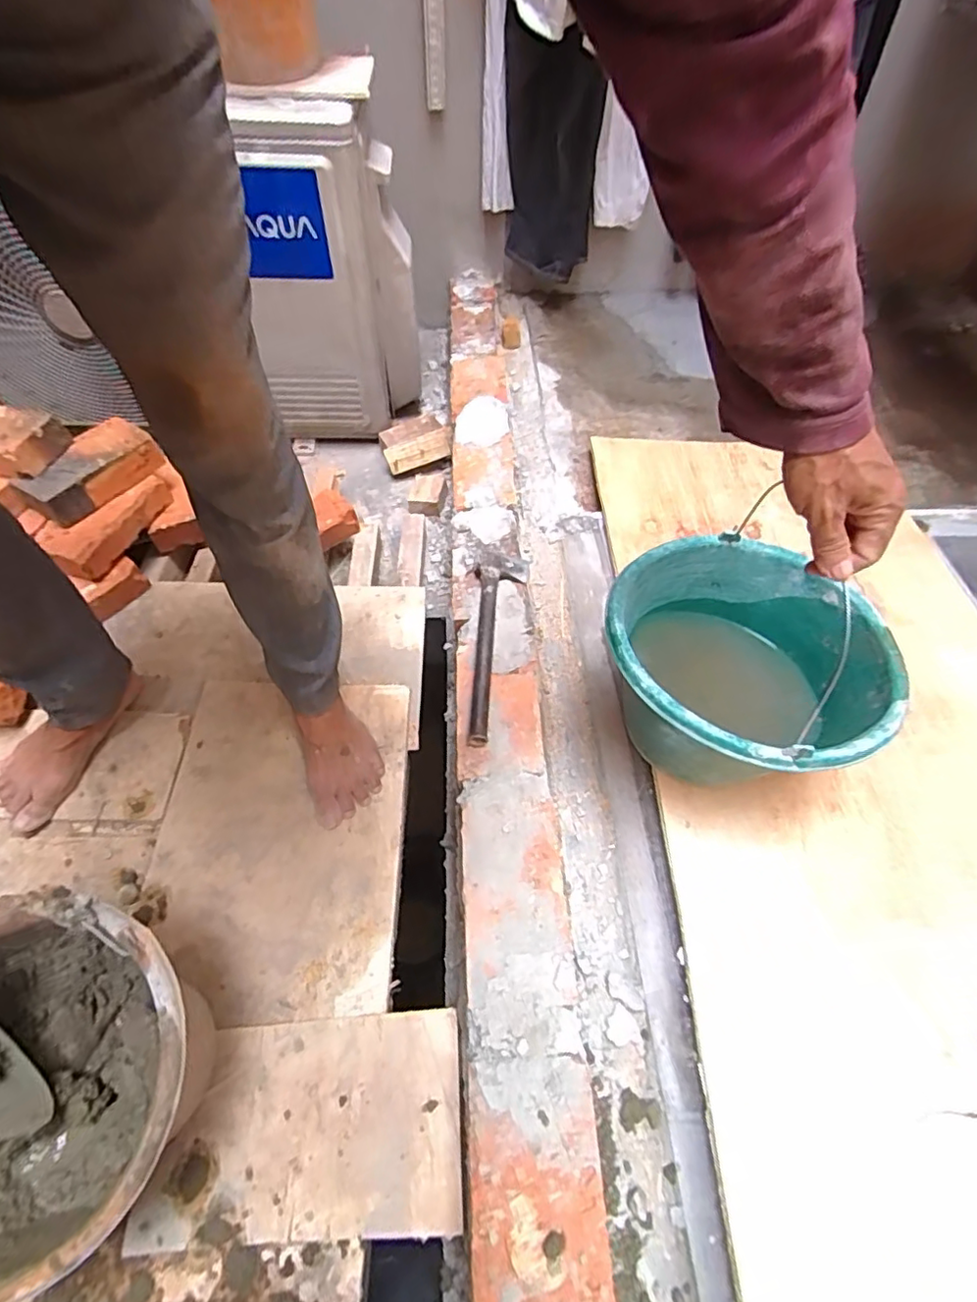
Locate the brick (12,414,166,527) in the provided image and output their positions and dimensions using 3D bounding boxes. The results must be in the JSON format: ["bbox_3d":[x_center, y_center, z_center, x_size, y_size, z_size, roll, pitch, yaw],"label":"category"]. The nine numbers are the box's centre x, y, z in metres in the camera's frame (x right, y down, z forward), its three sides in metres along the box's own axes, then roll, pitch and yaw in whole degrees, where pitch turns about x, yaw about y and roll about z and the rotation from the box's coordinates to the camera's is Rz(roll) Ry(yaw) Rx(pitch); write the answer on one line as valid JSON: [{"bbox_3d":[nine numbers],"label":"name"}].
[{"bbox_3d":[-0.612,-0.283,0.904,0.099,0.055,0.180,28,59,17],"label":"brick"}]

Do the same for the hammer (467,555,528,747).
[{"bbox_3d":[0.004,-0.017,0.727,0.070,0.029,0.286,7,54,1],"label":"hammer"}]

